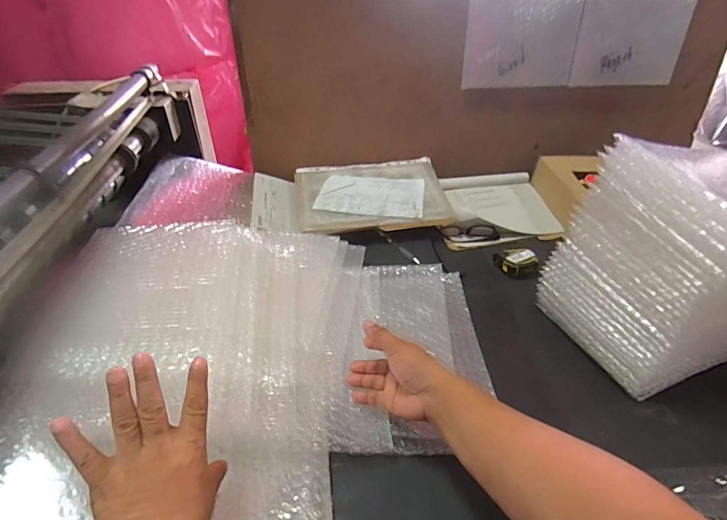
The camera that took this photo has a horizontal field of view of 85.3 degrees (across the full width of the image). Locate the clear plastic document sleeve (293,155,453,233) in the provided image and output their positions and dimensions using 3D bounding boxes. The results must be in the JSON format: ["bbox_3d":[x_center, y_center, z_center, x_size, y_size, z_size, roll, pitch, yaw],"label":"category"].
[{"bbox_3d":[0.016,-0.139,0.828,0.297,0.033,0.237,-5,39,-6],"label":"clear plastic document sleeve"}]

